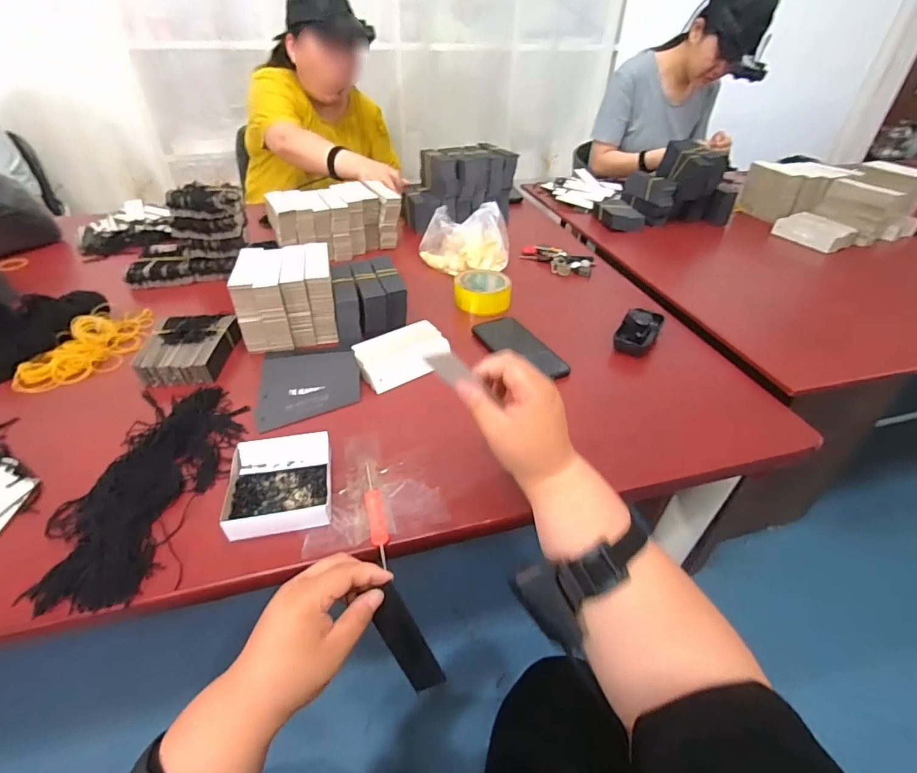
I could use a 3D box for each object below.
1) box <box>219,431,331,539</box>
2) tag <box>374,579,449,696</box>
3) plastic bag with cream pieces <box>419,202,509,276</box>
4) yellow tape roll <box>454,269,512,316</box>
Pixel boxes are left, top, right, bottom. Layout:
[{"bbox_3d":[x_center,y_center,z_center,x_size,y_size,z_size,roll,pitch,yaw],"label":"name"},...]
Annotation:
[{"bbox_3d":[-0.185,0.101,0.482,0.101,0.026,0.114,-6,39,-9],"label":"box"},{"bbox_3d":[-0.046,0.223,0.404,0.031,0.113,0.005,-24,17,-5],"label":"tag"},{"bbox_3d":[0.012,-0.280,0.892,0.163,0.101,0.094,-4,39,-6],"label":"plastic bag with cream pieces"},{"bbox_3d":[0.041,-0.165,0.811,0.097,0.046,0.090,2,39,1],"label":"yellow tape roll"}]

